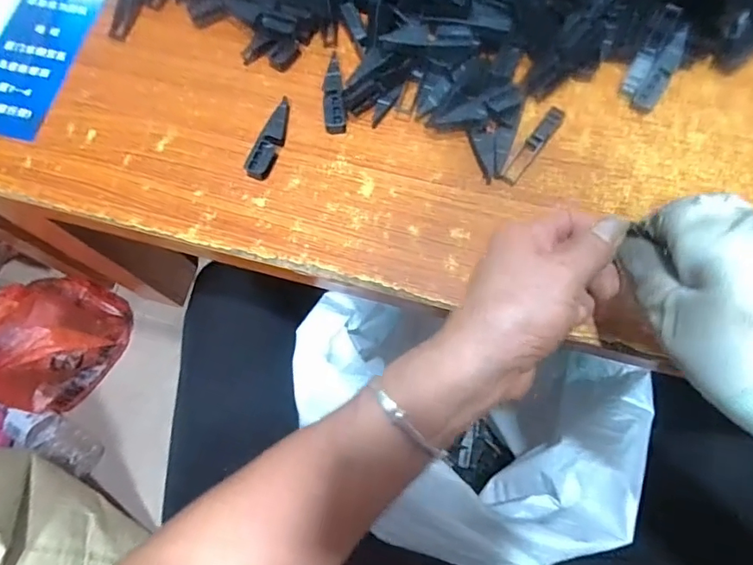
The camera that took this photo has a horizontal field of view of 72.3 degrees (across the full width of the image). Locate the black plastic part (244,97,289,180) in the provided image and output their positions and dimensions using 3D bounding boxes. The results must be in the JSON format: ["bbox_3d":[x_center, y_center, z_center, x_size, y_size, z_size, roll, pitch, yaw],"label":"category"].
[{"bbox_3d":[-0.077,-0.105,0.382,0.016,0.013,0.065,21,75,8],"label":"black plastic part"}]

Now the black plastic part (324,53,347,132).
[{"bbox_3d":[-0.032,-0.143,0.390,0.016,0.012,0.061,-5,72,1],"label":"black plastic part"}]

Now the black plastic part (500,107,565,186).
[{"bbox_3d":[0.113,-0.099,0.373,0.012,0.011,0.067,36,77,12],"label":"black plastic part"}]

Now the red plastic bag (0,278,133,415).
[{"bbox_3d":[-0.573,0.085,0.853,0.195,0.233,0.234,24,75,9],"label":"red plastic bag"}]

